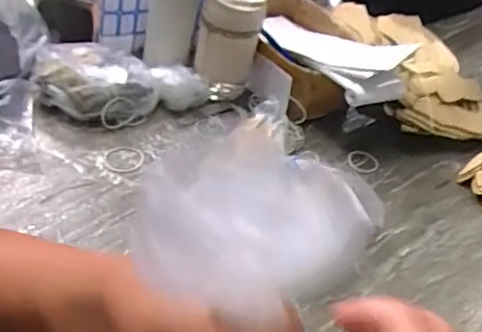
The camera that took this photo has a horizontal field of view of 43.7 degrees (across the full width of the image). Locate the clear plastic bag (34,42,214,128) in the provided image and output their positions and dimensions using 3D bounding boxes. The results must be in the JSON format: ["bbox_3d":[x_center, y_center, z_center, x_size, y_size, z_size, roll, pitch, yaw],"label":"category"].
[{"bbox_3d":[-0.161,-0.113,0.810,0.218,0.067,0.098,-5,47,-19],"label":"clear plastic bag"}]

